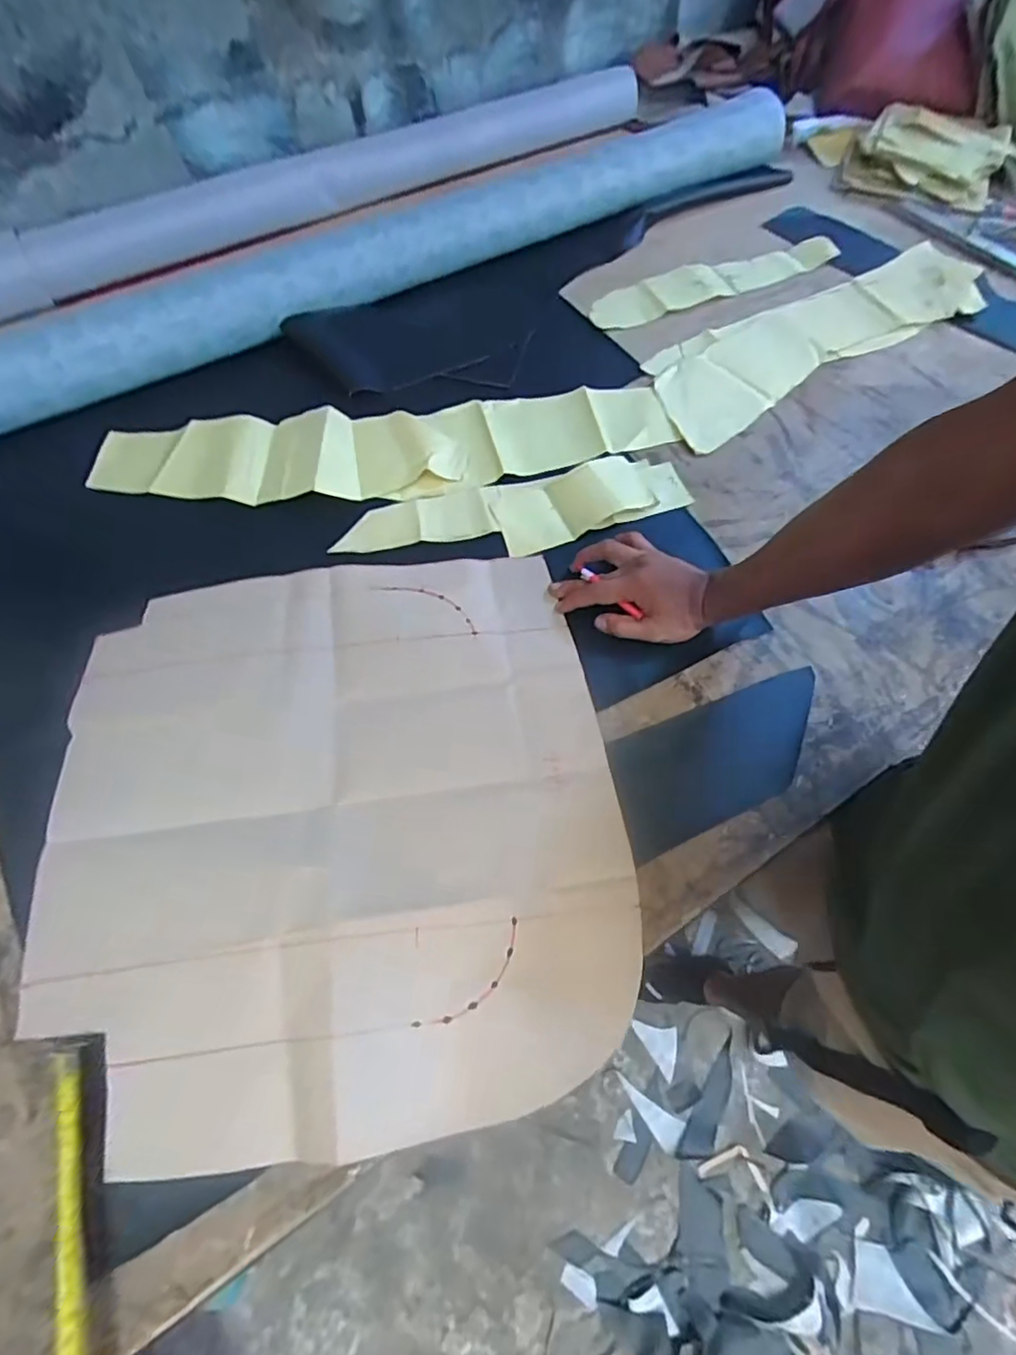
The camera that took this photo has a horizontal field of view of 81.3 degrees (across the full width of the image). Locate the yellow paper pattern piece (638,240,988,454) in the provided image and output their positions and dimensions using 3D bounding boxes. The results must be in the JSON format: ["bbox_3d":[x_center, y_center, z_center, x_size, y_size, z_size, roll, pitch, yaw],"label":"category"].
[{"bbox_3d":[0.427,-0.478,0.820,0.554,0.012,0.170,-30,63,-13],"label":"yellow paper pattern piece"}]

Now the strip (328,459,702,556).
[{"bbox_3d":[0.011,-0.193,0.682,0.398,0.021,0.100,-12,63,-7],"label":"strip"}]

